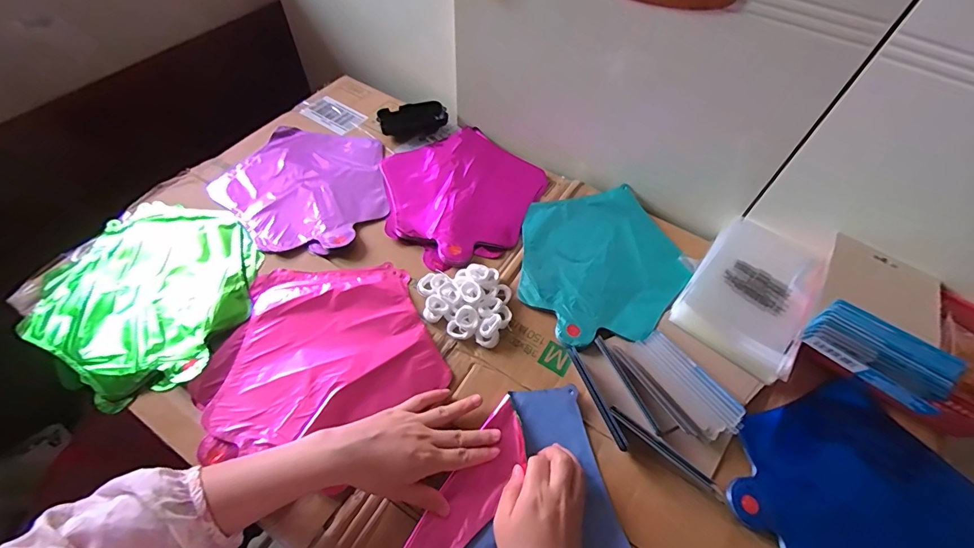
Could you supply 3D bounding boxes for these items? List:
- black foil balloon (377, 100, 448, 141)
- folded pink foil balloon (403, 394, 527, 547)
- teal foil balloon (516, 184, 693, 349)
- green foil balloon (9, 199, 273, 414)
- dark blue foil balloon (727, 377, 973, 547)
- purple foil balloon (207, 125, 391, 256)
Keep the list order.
[{"bbox_3d":[-0.121,-0.252,0.703,0.104,0.024,0.058,-23,61,-19],"label":"black foil balloon"},{"bbox_3d":[-0.018,0.213,0.413,0.051,0.013,0.191,33,63,16],"label":"folded pink foil balloon"},{"bbox_3d":[0.149,-0.018,0.565,0.215,0.016,0.231,2,56,-3],"label":"teal foil balloon"},{"bbox_3d":[-0.397,0.017,0.512,0.248,0.025,0.236,2,56,-3],"label":"green foil balloon"},{"bbox_3d":[0.365,0.218,0.418,0.227,0.013,0.217,27,58,13],"label":"dark blue foil balloon"},{"bbox_3d":[-0.246,-0.131,0.617,0.232,0.015,0.225,2,56,-3],"label":"purple foil balloon"}]

